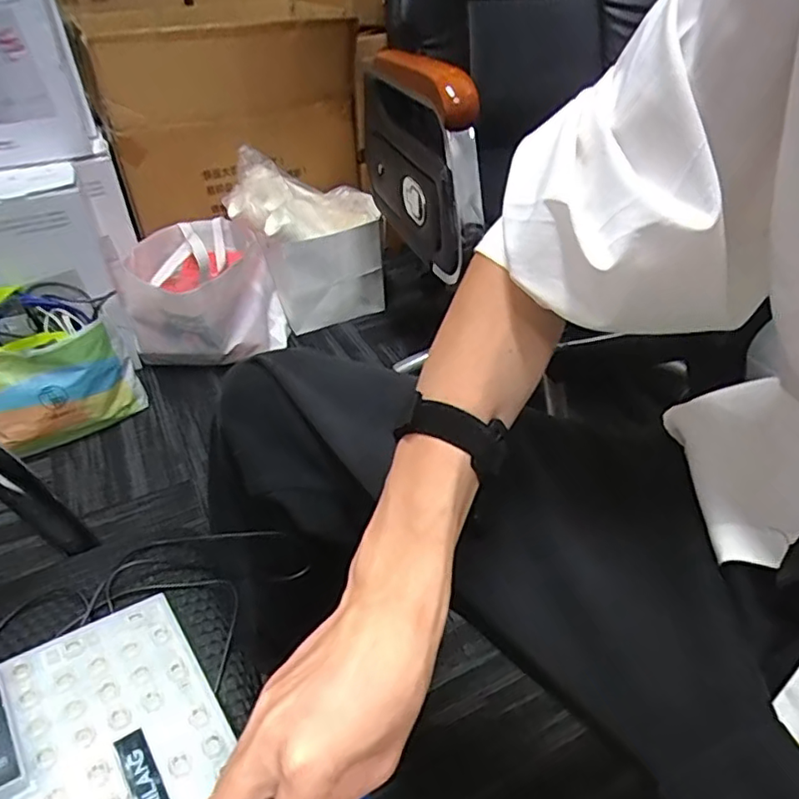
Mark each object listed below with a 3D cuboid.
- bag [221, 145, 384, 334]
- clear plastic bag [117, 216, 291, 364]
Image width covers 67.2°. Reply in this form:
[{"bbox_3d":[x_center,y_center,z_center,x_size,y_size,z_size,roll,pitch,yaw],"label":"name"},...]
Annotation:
[{"bbox_3d":[-0.208,-0.379,1.475,0.334,0.411,0.130,-13,41,-15],"label":"bag"},{"bbox_3d":[-0.468,-0.254,1.418,0.345,0.297,0.244,-25,45,-27],"label":"clear plastic bag"}]

